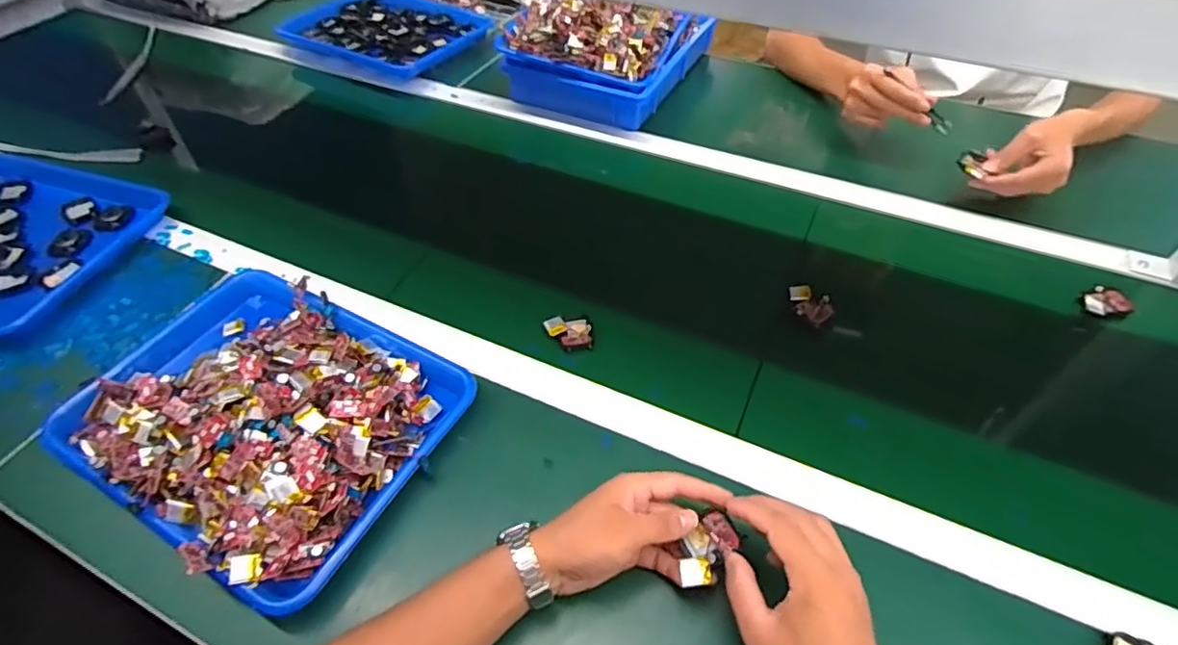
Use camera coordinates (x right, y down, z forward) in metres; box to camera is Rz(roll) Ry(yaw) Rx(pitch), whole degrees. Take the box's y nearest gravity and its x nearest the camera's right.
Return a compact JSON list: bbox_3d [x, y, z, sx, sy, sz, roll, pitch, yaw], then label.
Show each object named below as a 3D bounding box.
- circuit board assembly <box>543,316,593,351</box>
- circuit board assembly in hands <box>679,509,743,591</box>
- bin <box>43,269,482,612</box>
[{"bbox_3d":[-0.022,0.012,0.636,0.048,0.007,0.040,-1,58,-15],"label":"circuit board assembly"},{"bbox_3d":[0.087,0.167,0.436,0.030,0.019,0.054,33,89,23],"label":"circuit board assembly in hands"},{"bbox_3d":[-0.309,0.075,0.562,0.339,0.066,0.256,24,54,20],"label":"bin"}]

